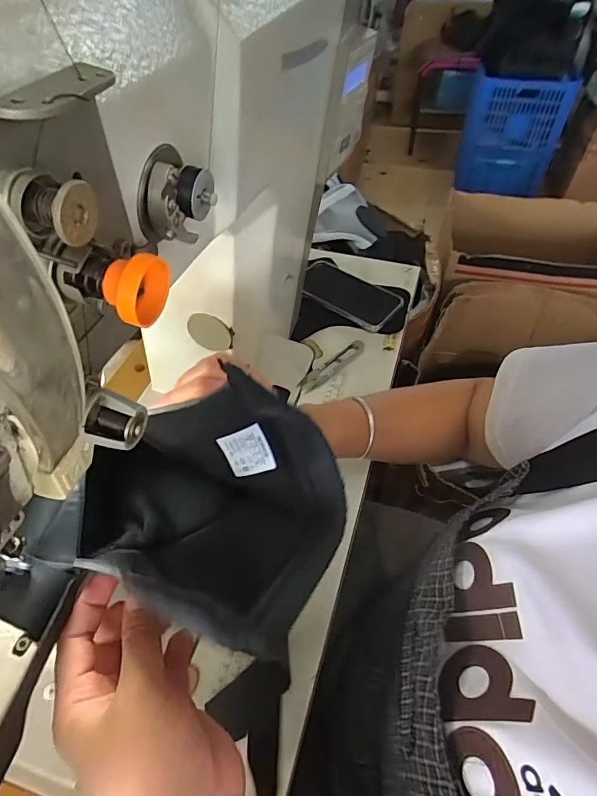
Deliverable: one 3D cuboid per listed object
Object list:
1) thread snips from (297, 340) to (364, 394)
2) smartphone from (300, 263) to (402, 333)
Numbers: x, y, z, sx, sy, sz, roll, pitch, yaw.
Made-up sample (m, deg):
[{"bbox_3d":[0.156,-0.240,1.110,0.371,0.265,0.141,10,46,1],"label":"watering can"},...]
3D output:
[{"bbox_3d":[0.046,-0.044,0.609,0.117,0.005,0.028,-34,57,-24],"label":"thread snips"},{"bbox_3d":[0.076,-0.163,0.693,0.162,0.010,0.091,31,55,19],"label":"smartphone"}]

